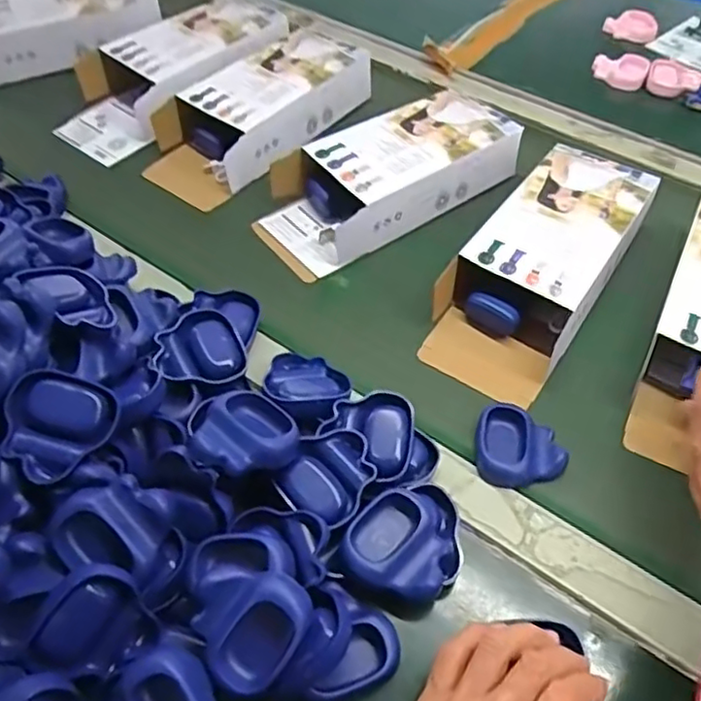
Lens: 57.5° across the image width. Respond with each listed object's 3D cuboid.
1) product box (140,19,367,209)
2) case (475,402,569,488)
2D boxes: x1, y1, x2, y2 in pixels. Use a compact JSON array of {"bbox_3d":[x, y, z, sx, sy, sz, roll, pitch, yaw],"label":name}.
[{"bbox_3d":[-0.093,-0.241,0.633,0.116,0.050,0.244,30,57,20],"label":"product box"},{"bbox_3d":[0.117,0.069,0.446,0.059,0.022,0.057,4,52,2],"label":"case"}]

